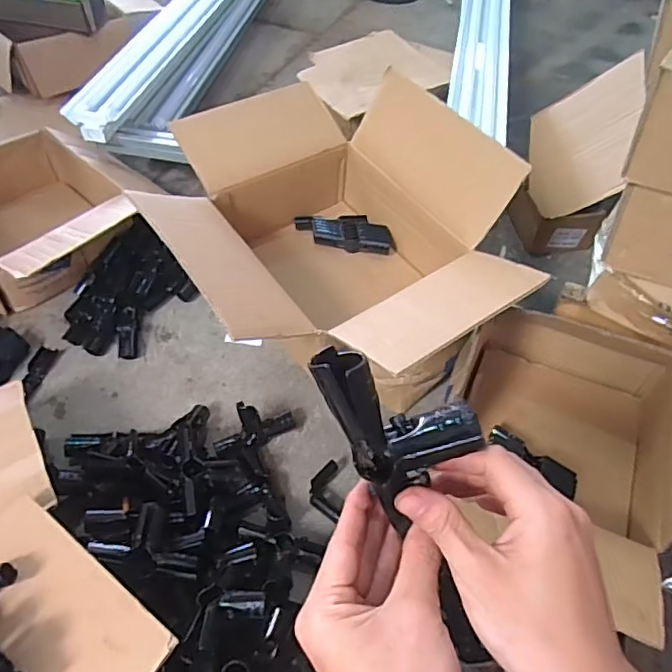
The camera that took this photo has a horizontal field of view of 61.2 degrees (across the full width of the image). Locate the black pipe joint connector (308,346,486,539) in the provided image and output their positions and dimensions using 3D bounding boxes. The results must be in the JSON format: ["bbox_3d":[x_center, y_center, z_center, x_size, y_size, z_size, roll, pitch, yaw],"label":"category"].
[{"bbox_3d":[0.036,0.045,0.324,0.066,0.071,0.080,-30,58,-25],"label":"black pipe joint connector"}]

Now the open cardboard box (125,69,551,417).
[{"bbox_3d":[-0.014,-0.140,0.829,0.438,0.238,0.525,-28,57,-23],"label":"open cardboard box"}]

